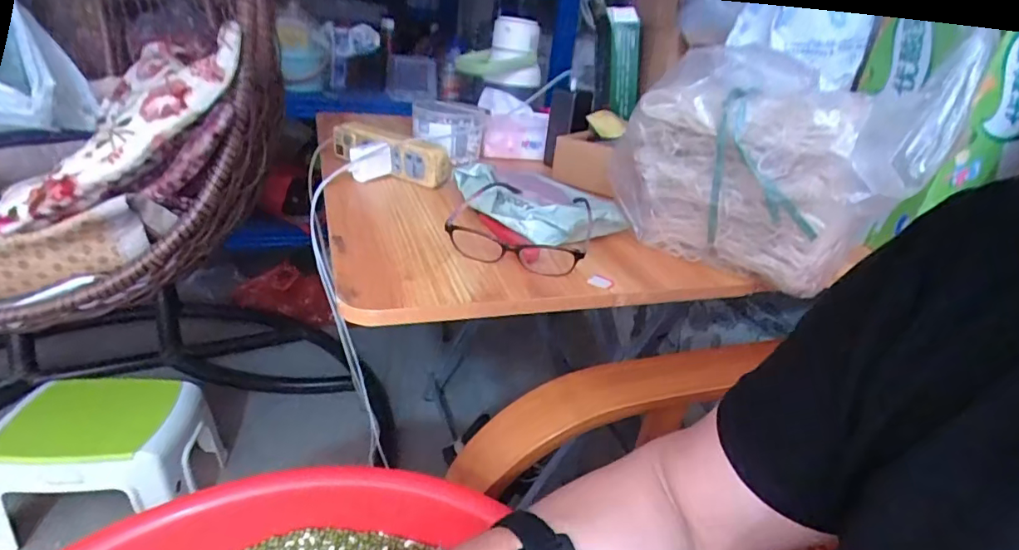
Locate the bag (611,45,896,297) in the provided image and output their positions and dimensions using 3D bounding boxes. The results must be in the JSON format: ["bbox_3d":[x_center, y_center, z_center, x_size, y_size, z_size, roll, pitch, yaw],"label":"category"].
[{"bbox_3d":[0.225,-0.113,0.536,0.257,0.203,0.062,25,32,34],"label":"bag"}]

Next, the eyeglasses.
[{"bbox_3d":[0.017,-0.054,0.561,0.140,0.052,0.146,11,26,10],"label":"eyeglasses"}]

